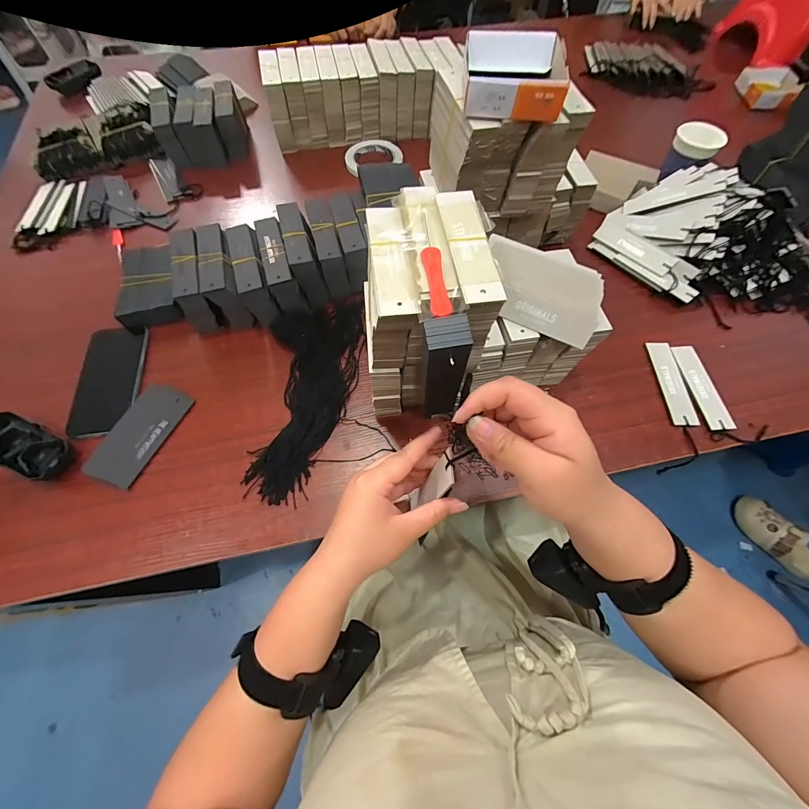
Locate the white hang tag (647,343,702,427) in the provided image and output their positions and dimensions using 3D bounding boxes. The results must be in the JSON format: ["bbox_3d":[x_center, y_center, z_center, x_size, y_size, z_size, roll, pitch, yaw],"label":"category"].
[{"bbox_3d":[0.361,-0.030,0.472,0.033,0.006,0.124,-1,65,5],"label":"white hang tag"}]

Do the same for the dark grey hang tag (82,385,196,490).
[{"bbox_3d":[-0.325,0.034,0.432,0.064,0.006,0.128,24,65,3],"label":"dark grey hang tag"}]

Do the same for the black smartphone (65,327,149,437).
[{"bbox_3d":[-0.387,-0.036,0.460,0.074,0.010,0.165,-9,65,-5],"label":"black smartphone"}]

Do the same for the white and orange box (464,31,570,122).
[{"bbox_3d":[0.119,-0.348,0.370,0.104,0.031,0.111,4,65,1],"label":"white and orange box"}]

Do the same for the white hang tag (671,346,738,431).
[{"bbox_3d":[0.387,-0.026,0.456,0.034,0.005,0.124,-5,65,-3],"label":"white hang tag"}]

